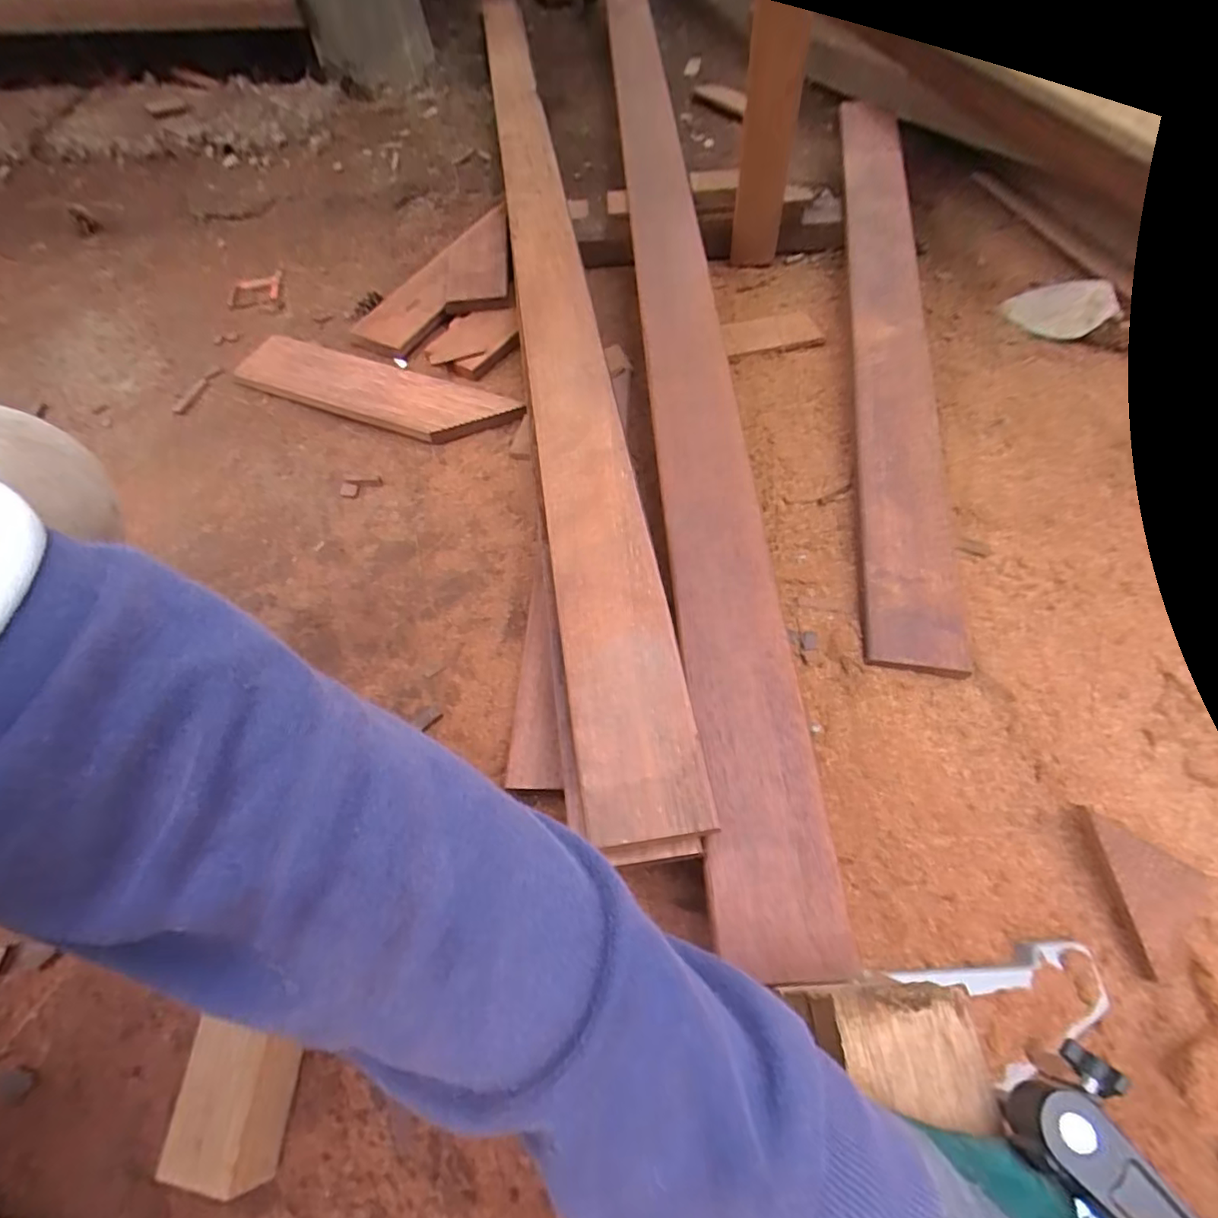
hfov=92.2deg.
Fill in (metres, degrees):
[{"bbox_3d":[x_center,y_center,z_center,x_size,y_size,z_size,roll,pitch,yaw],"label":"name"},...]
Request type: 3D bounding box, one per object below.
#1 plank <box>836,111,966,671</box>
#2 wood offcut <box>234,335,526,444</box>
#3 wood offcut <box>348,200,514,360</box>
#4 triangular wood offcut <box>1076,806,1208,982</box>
[{"bbox_3d":[0.367,-0.402,0.774,0.096,0.033,1.062,7,62,7],"label":"plank"},{"bbox_3d":[-0.299,-0.284,0.759,0.368,0.024,0.105,16,69,6],"label":"wood offcut"},{"bbox_3d":[-0.225,-0.474,0.863,0.186,0.031,0.317,29,71,21],"label":"wood offcut"},{"bbox_3d":[0.397,0.203,0.427,0.050,0.026,0.110,-12,68,15],"label":"triangular wood offcut"}]

